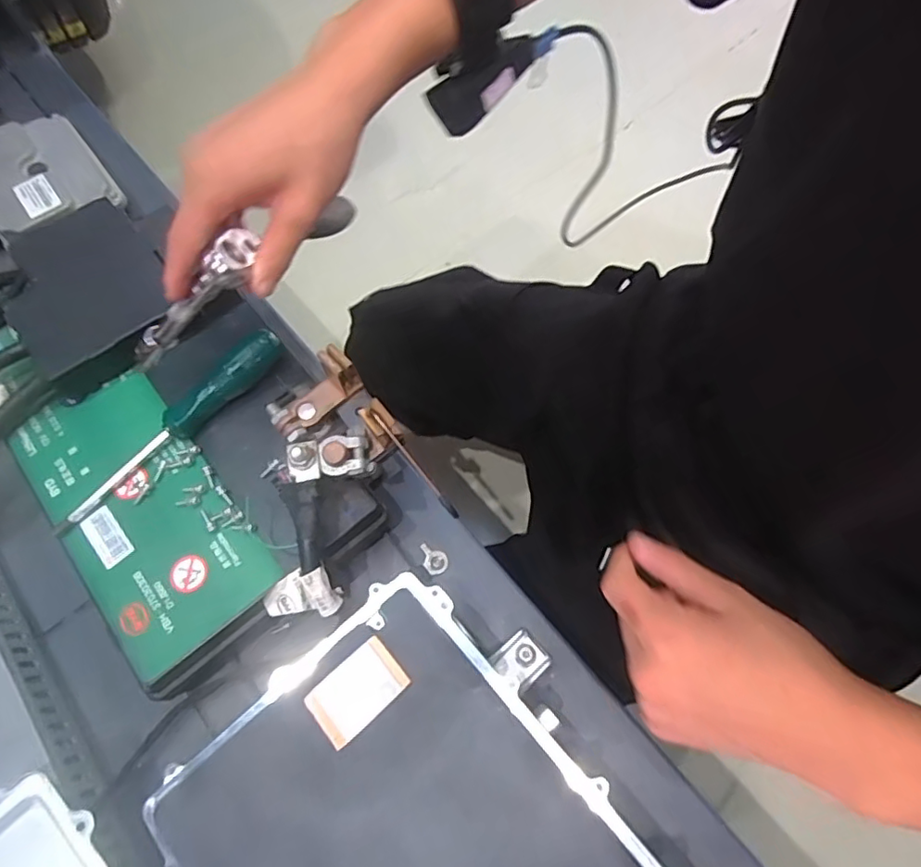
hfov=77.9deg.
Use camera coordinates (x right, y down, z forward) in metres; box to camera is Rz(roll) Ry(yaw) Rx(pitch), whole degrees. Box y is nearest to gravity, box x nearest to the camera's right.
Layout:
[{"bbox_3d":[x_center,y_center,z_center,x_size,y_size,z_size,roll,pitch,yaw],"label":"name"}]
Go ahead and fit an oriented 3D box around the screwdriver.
[{"bbox_3d":[-0.204,-0.004,0.403,0.021,0.024,0.192,41,75,18],"label":"screwdriver"}]

